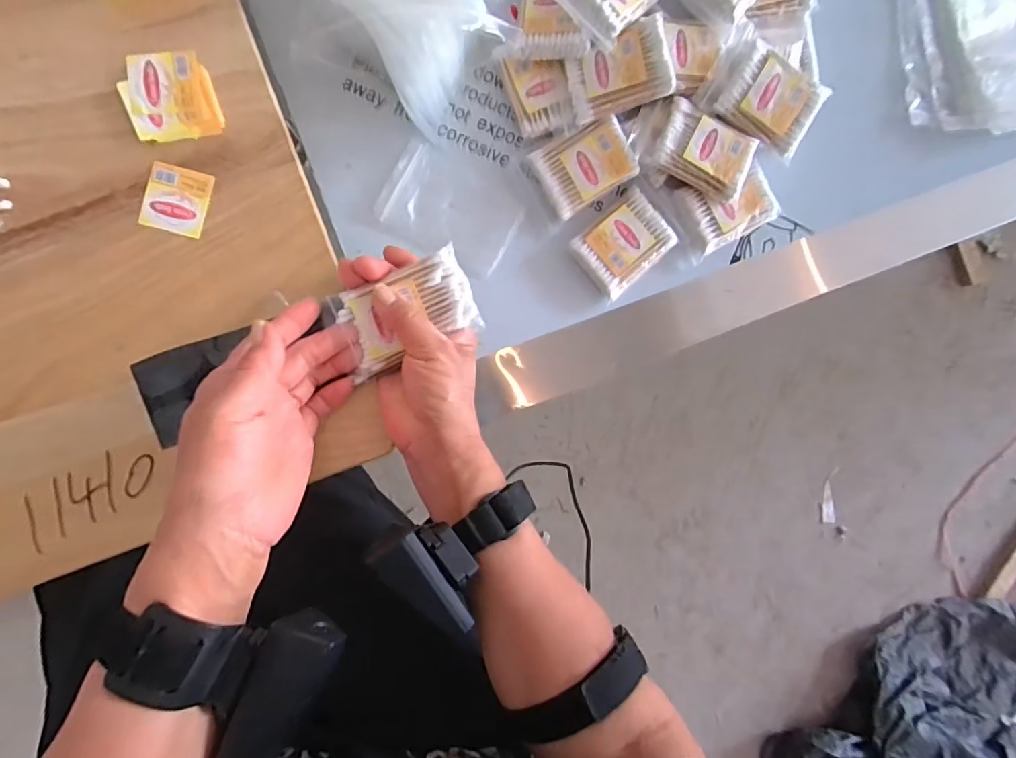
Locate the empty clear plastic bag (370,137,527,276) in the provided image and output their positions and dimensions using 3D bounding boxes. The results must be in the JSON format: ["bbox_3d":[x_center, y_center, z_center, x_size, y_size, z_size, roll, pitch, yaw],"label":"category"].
[{"bbox_3d":[-0.043,-0.138,0.412,0.103,0.004,0.072,26,88,-5],"label":"empty clear plastic bag"}]

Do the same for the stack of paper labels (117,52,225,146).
[{"bbox_3d":[-0.220,-0.184,0.337,0.054,0.006,0.056,-19,92,-5],"label":"stack of paper labels"}]

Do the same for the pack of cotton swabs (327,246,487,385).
[{"bbox_3d":[-0.066,-0.043,0.337,0.089,0.015,0.056,-25,94,-7],"label":"pack of cotton swabs"}]

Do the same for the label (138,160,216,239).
[{"bbox_3d":[-0.218,-0.118,0.338,0.039,0.004,0.043,14,89,-5],"label":"label"}]

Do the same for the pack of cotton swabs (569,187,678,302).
[{"bbox_3d":[0.092,-0.108,0.417,0.074,0.017,0.054,-43,94,-4],"label":"pack of cotton swabs"}]

